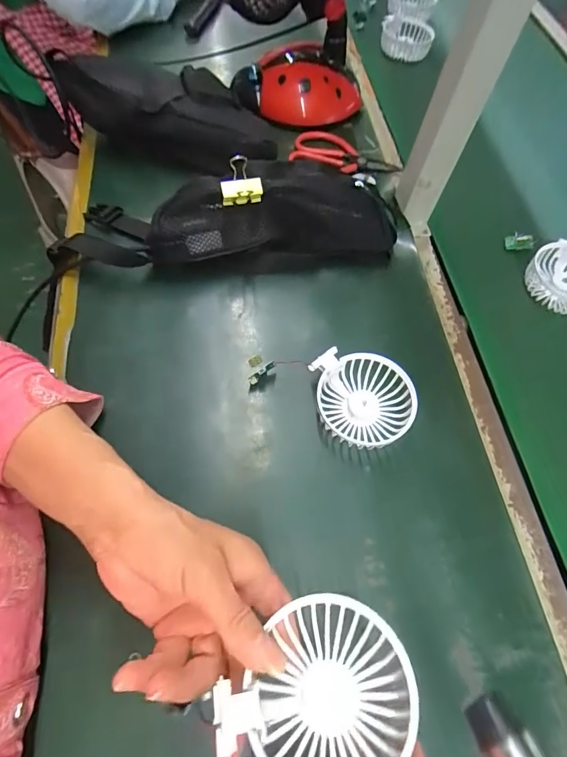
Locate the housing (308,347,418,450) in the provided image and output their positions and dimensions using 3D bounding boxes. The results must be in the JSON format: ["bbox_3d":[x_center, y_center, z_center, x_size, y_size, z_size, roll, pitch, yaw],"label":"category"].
[{"bbox_3d":[0.076,0.019,0.389,0.087,0.032,0.088,-6,63,-8],"label":"housing"}]

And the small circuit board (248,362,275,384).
[{"bbox_3d":[-0.022,-0.005,0.401,0.033,0.013,0.005,-39,67,16],"label":"small circuit board"}]

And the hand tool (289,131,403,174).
[{"bbox_3d":[0.086,-0.305,0.560,0.143,0.007,0.061,11,64,5],"label":"hand tool"}]

